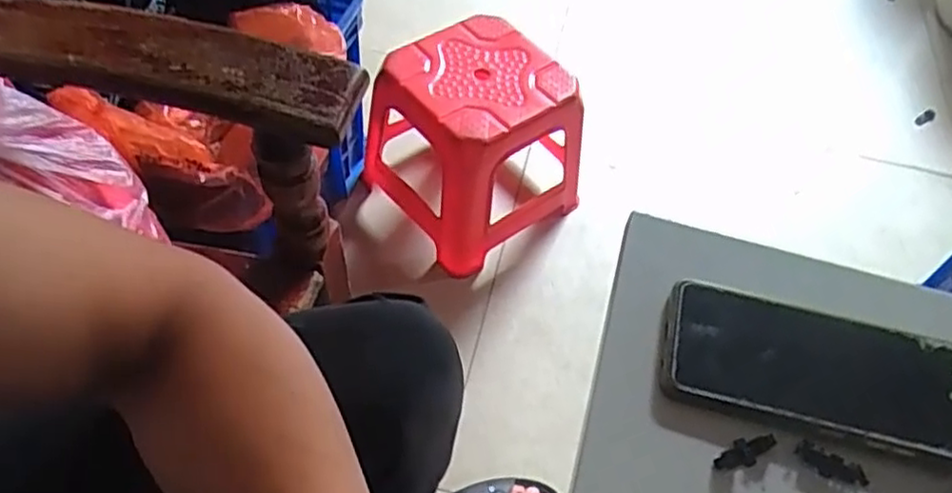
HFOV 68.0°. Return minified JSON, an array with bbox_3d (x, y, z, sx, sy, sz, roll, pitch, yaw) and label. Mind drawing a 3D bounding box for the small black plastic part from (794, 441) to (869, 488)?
[{"bbox_3d":[0.185,0.115,0.368,0.037,0.006,0.012,21,54,12],"label":"small black plastic part"}]

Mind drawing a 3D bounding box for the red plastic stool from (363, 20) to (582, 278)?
[{"bbox_3d":[-0.009,-0.163,1.084,0.259,0.244,0.261,-29,61,-24],"label":"red plastic stool"}]

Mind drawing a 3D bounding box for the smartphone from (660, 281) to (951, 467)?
[{"bbox_3d":[0.188,0.067,0.391,0.164,0.009,0.073,12,59,7],"label":"smartphone"}]

